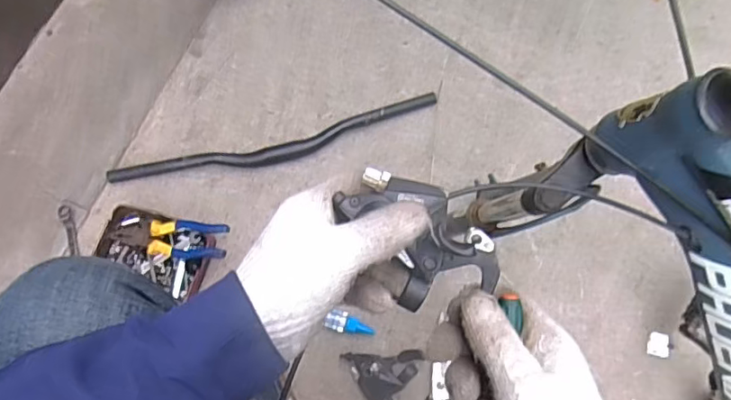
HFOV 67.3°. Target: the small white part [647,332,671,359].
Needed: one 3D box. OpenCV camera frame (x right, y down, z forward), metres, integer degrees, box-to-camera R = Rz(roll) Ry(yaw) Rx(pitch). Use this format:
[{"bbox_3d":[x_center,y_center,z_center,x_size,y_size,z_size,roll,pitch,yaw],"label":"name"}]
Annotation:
[{"bbox_3d":[0.455,0.224,0.851,0.035,0.005,0.037,13,73,4],"label":"small white part"}]

